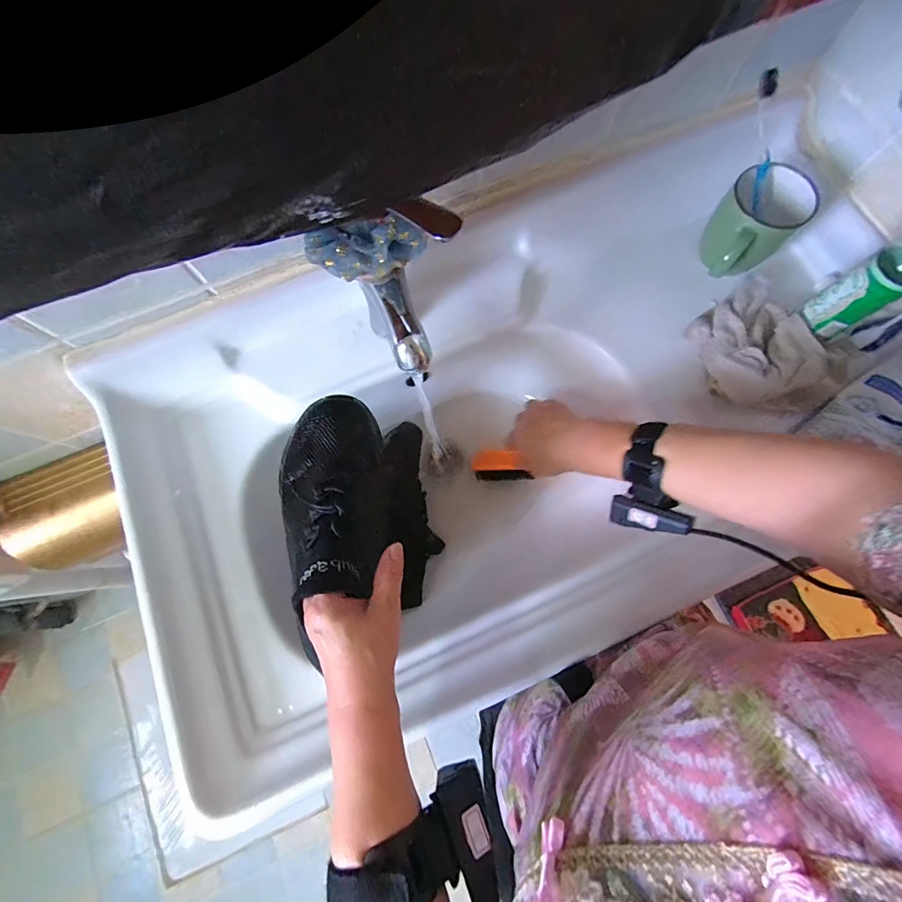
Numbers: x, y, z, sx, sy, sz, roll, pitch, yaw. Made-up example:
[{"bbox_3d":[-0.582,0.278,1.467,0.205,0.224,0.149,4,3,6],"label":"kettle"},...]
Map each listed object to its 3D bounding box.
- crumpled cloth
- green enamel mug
[{"bbox_3d":[0.348,-0.110,0.461,0.119,0.074,0.155,-28,77,-6],"label":"crumpled cloth"},{"bbox_3d":[0.340,-0.258,0.462,0.102,0.072,0.085,-41,79,-9],"label":"green enamel mug"}]

